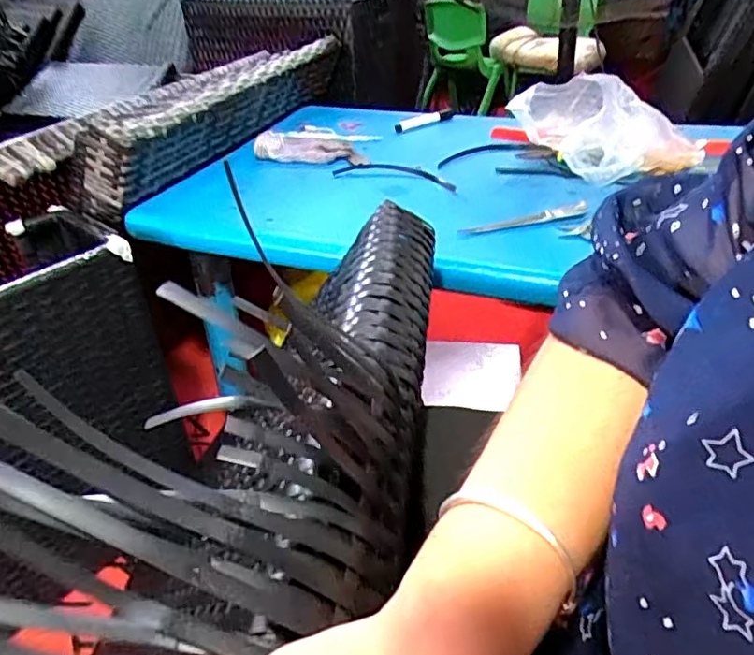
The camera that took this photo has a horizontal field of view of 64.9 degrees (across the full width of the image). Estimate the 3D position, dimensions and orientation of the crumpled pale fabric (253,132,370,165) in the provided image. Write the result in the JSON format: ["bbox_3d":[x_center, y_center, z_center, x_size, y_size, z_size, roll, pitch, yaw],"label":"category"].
[{"bbox_3d":[-0.105,-0.322,1.031,0.196,0.033,0.113,6,39,13],"label":"crumpled pale fabric"}]

